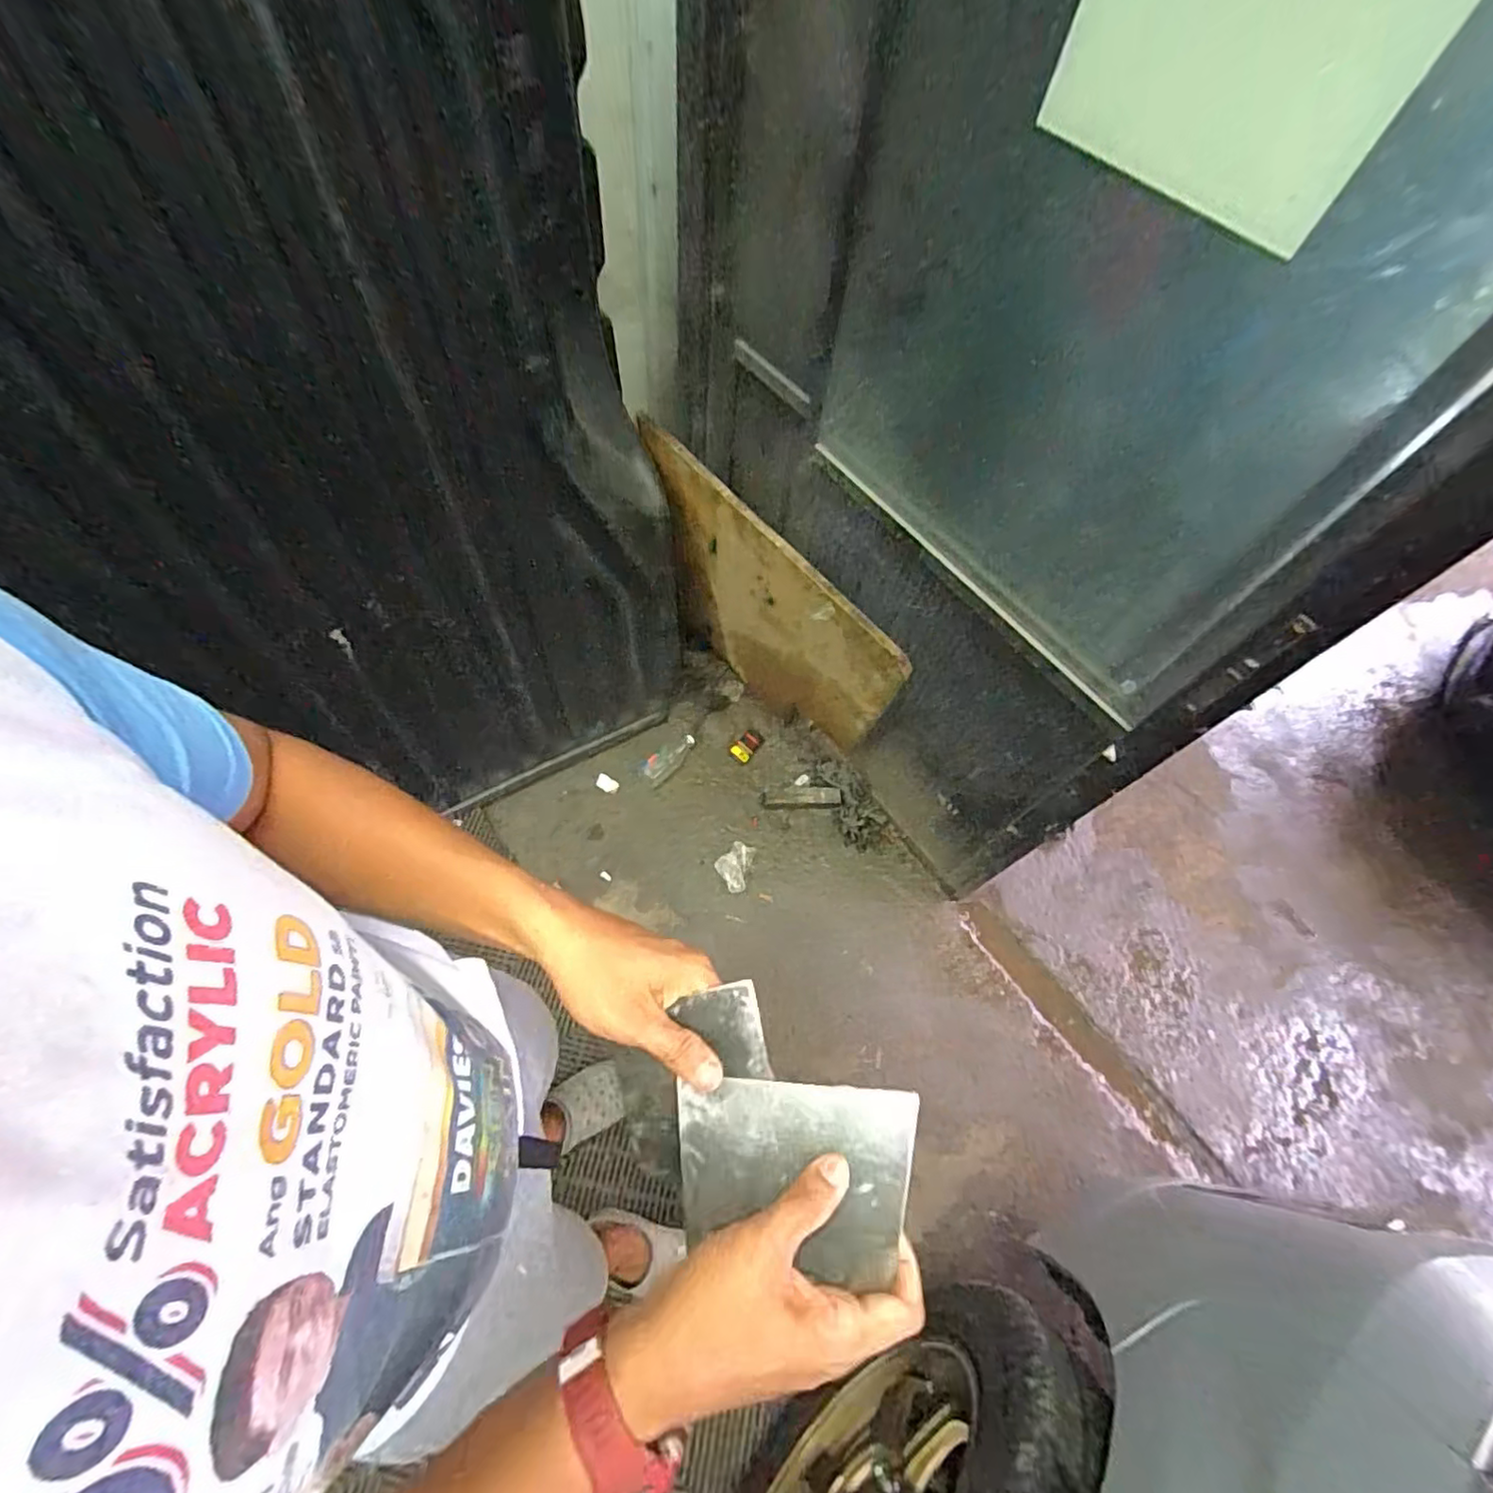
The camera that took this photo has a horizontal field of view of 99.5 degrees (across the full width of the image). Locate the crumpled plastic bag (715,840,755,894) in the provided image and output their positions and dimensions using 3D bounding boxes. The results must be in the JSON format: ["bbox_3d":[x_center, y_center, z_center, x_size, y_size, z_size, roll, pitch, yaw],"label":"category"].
[{"bbox_3d":[-0.034,0.304,1.617,0.088,0.028,0.126,14,63,4],"label":"crumpled plastic bag"}]

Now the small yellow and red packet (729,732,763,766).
[{"bbox_3d":[-0.001,0.000,1.782,0.062,0.012,0.096,37,66,14],"label":"small yellow and red packet"}]

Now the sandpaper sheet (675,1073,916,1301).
[{"bbox_3d":[0.026,0.246,0.367,0.137,0.004,0.090,0,65,11],"label":"sandpaper sheet"}]

